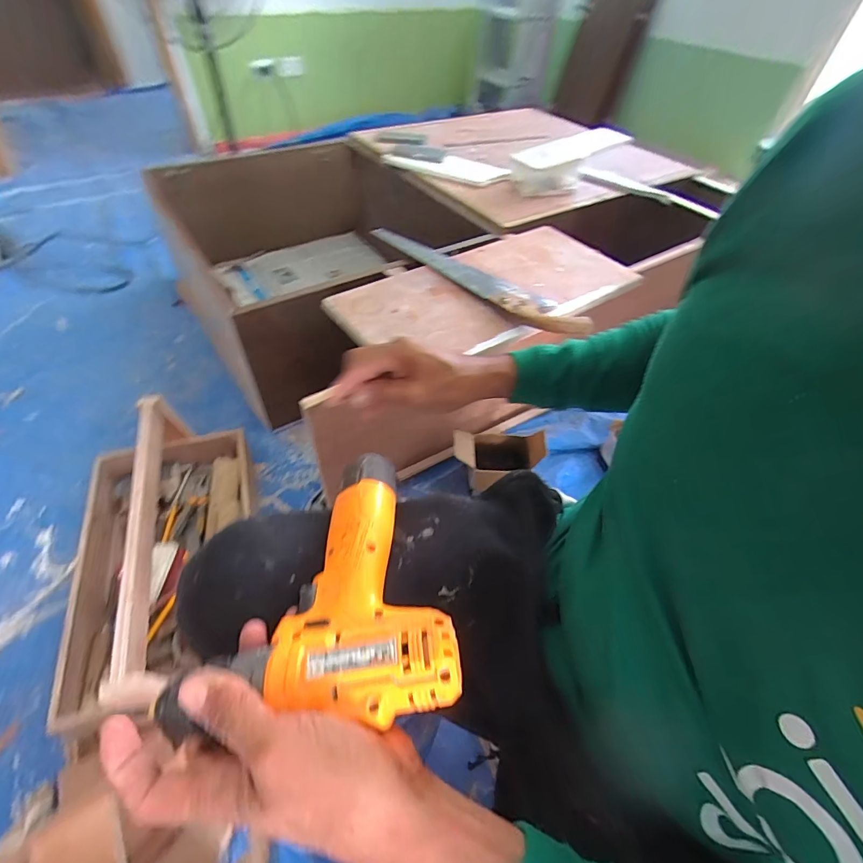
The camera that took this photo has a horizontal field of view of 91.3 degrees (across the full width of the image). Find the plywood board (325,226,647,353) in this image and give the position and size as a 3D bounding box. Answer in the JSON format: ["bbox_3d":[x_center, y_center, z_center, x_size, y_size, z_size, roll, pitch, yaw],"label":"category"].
[{"bbox_3d":[0.119,-0.290,0.840,0.602,0.017,0.293,-28,56,-24],"label":"plywood board"}]

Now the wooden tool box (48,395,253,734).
[{"bbox_3d":[-0.450,0.192,0.710,0.281,0.203,0.496,-8,51,-13],"label":"wooden tool box"}]

